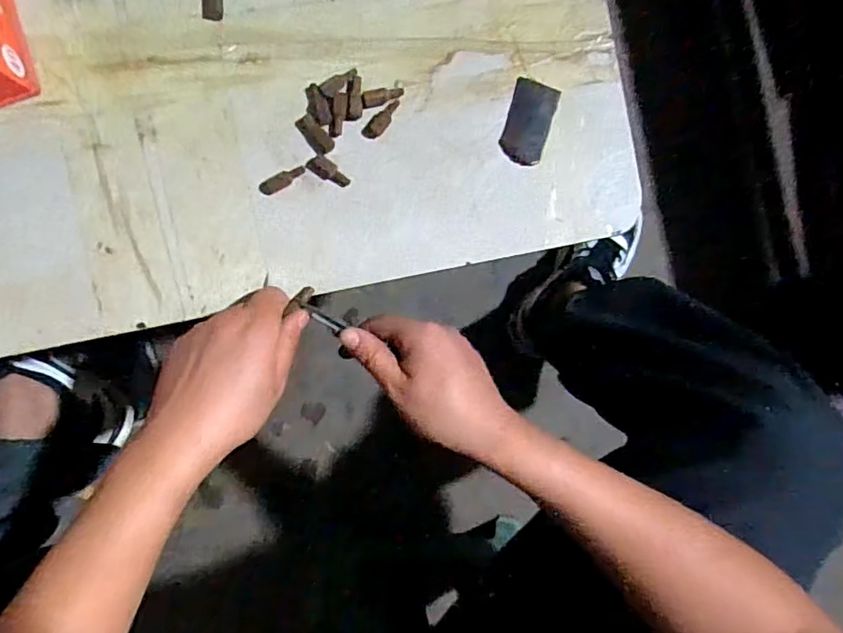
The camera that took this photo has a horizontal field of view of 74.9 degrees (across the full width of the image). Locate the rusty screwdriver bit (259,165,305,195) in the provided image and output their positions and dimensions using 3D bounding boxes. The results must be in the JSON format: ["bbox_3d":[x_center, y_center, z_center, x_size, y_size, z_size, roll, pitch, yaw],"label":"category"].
[{"bbox_3d":[-0.101,-0.099,0.399,0.035,0.004,0.011,-27,92,0],"label":"rusty screwdriver bit"}]

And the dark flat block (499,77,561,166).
[{"bbox_3d":[0.079,-0.142,0.404,0.033,0.004,0.058,16,92,-2],"label":"dark flat block"}]

